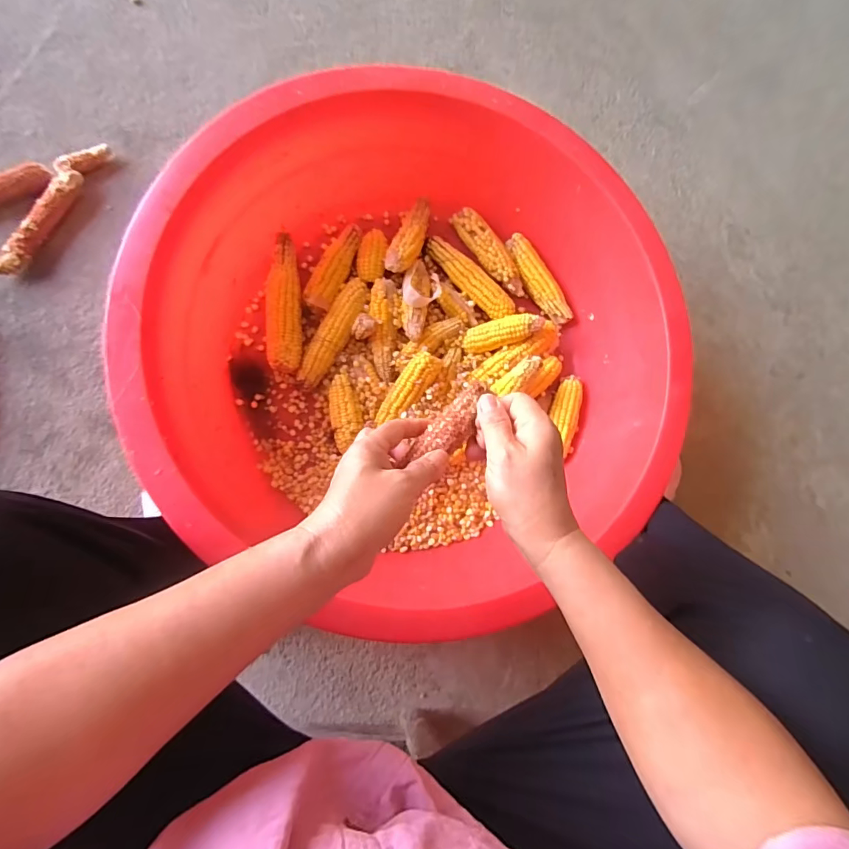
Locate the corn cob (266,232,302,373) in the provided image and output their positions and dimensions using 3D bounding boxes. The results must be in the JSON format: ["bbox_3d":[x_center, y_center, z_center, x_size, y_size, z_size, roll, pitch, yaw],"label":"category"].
[{"bbox_3d":[-0.205,-0.174,0.655,0.050,0.042,0.198,-3,84,-11],"label":"corn cob"}]

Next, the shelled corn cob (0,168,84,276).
[{"bbox_3d":[-0.543,-0.285,0.640,0.034,0.028,0.174,29,79,-7],"label":"shelled corn cob"}]

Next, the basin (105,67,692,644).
[{"bbox_3d":[-0.013,-0.109,0.616,0.653,0.235,0.635,1,85,-8],"label":"basin"}]

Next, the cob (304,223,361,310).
[{"bbox_3d":[-0.134,-0.238,0.681,0.044,0.046,0.144,26,80,-7],"label":"cob"}]

